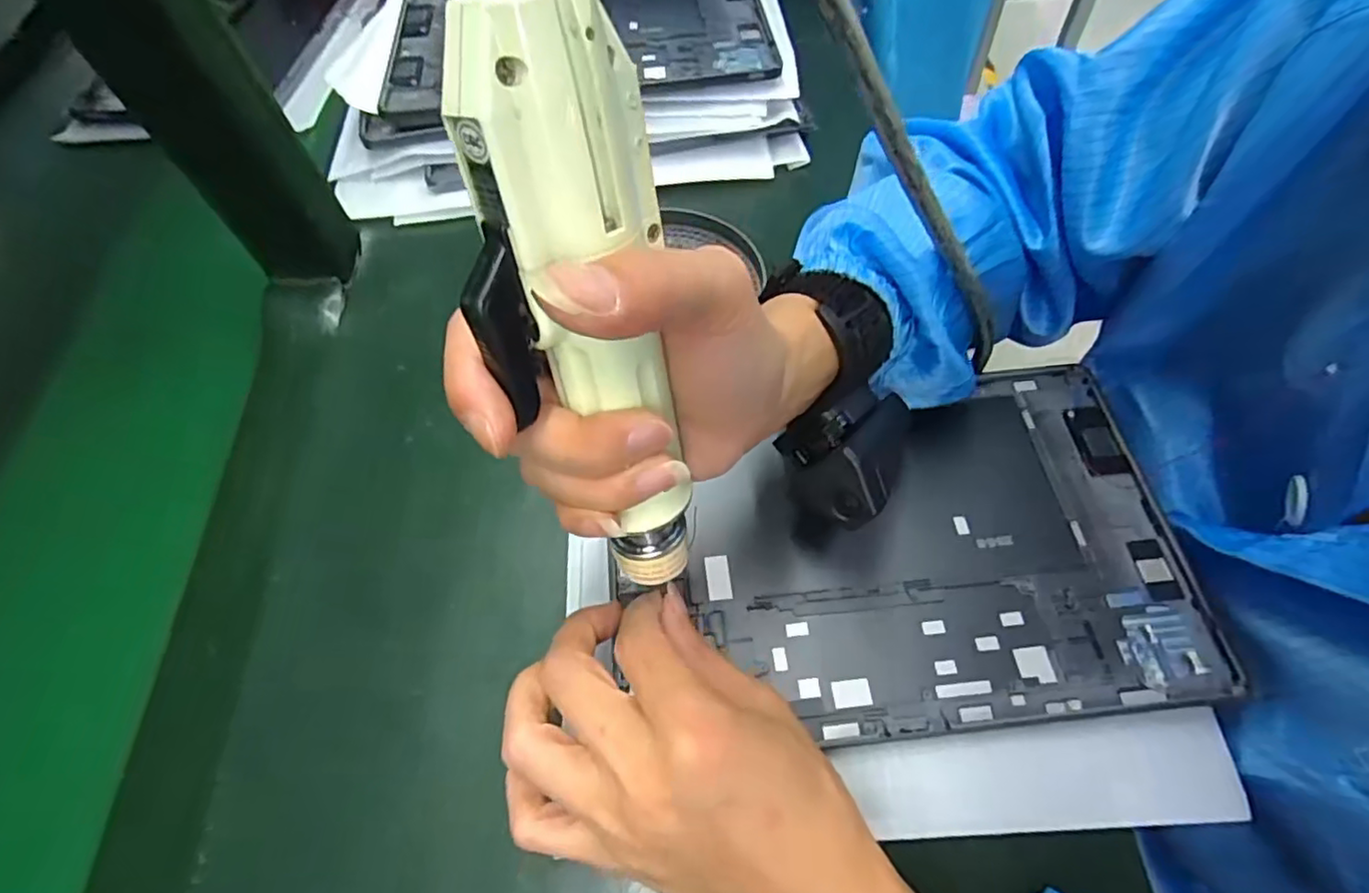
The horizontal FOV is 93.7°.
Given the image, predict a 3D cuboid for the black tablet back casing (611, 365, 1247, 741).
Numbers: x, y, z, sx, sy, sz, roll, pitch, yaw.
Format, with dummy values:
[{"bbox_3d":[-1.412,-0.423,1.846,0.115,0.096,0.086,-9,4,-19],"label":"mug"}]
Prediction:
[{"bbox_3d":[0.112,0.043,0.297,0.221,0.009,0.159,-5,60,-1],"label":"black tablet back casing"}]

